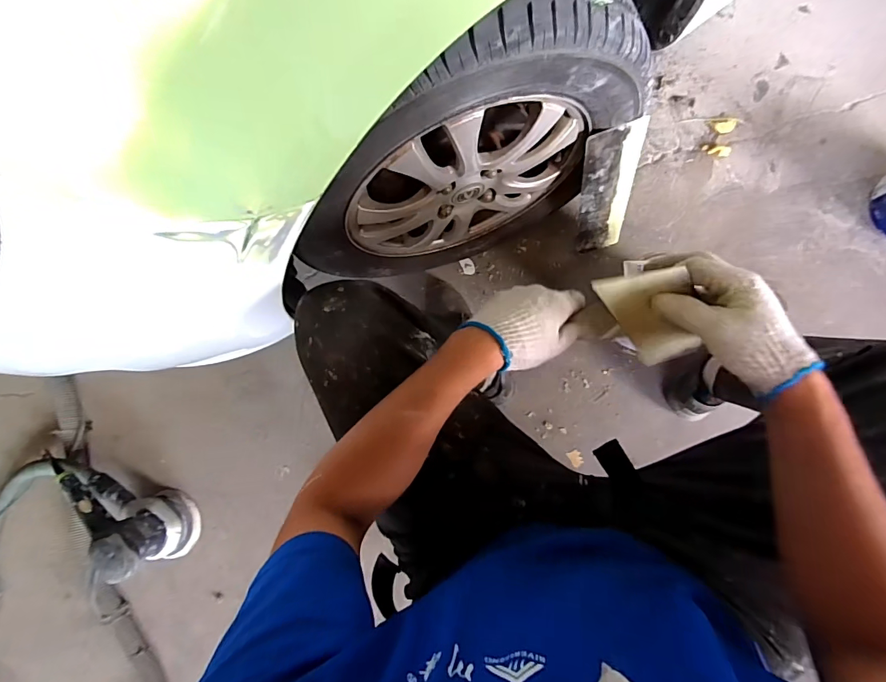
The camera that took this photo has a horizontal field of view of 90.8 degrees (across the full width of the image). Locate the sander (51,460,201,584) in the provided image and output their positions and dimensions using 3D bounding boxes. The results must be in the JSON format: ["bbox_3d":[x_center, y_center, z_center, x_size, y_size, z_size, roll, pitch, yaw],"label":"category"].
[{"bbox_3d":[-0.673,0.347,0.888,0.295,0.173,0.112,25,89,10],"label":"sander"}]

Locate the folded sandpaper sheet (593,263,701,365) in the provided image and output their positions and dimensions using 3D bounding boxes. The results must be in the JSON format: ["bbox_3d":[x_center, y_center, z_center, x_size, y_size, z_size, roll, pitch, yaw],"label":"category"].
[{"bbox_3d":[0.206,-0.027,0.428,0.070,0.135,0.022,-21,45,28],"label":"folded sandpaper sheet"}]

